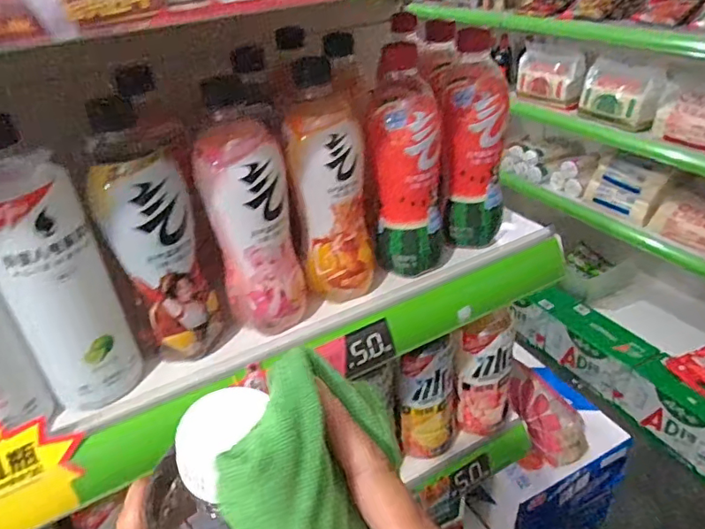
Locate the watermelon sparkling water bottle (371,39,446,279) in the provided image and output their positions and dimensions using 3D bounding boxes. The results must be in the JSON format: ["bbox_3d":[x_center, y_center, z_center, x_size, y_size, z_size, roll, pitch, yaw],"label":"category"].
[{"bbox_3d":[0.052,-0.089,0.470,0.061,0.190,0.059,2,34,10],"label":"watermelon sparkling water bottle"}]

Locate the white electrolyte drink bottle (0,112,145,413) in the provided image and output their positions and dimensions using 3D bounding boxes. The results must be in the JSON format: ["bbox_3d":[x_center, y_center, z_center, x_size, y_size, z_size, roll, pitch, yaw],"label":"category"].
[{"bbox_3d":[-0.208,0.014,0.365,0.067,0.187,0.055,-20,37,-22],"label":"white electrolyte drink bottle"}]

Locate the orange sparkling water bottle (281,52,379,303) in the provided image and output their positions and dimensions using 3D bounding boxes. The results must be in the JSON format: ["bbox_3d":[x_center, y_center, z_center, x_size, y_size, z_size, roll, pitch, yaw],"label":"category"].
[{"bbox_3d":[-0.017,-0.057,0.452,0.066,0.176,0.064,-3,34,2],"label":"orange sparkling water bottle"}]

